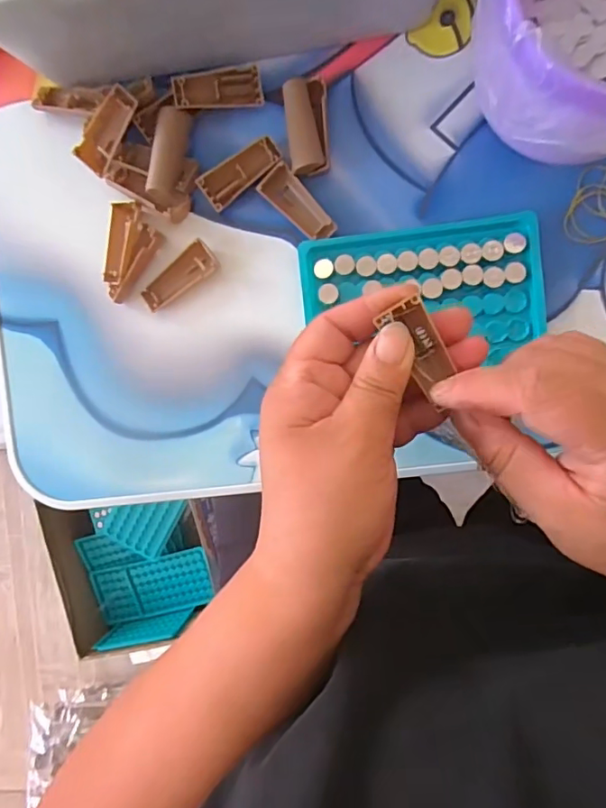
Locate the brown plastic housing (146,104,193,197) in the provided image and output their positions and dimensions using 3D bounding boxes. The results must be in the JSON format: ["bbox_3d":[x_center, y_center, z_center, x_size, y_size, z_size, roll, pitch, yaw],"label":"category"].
[{"bbox_3d":[-0.077,-0.144,0.307,0.018,0.011,0.050,11,94,6],"label":"brown plastic housing"}]

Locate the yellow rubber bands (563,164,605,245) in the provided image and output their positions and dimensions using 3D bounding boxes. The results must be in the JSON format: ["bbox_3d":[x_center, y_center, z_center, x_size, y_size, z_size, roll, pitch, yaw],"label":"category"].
[{"bbox_3d":[0.164,-0.109,0.292,0.033,0.004,0.043,20,95,6],"label":"yellow rubber bands"}]

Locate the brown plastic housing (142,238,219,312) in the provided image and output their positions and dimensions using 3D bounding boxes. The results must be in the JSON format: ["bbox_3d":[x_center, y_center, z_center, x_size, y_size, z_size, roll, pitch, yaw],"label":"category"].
[{"bbox_3d":[-0.073,-0.075,0.318,0.020,0.006,0.049,45,97,3],"label":"brown plastic housing"}]

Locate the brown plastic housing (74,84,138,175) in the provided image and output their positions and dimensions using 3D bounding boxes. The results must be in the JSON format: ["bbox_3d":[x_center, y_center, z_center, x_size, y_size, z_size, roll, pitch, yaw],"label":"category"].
[{"bbox_3d":[-0.114,-0.160,0.308,0.023,0.010,0.048,47,118,3],"label":"brown plastic housing"}]

